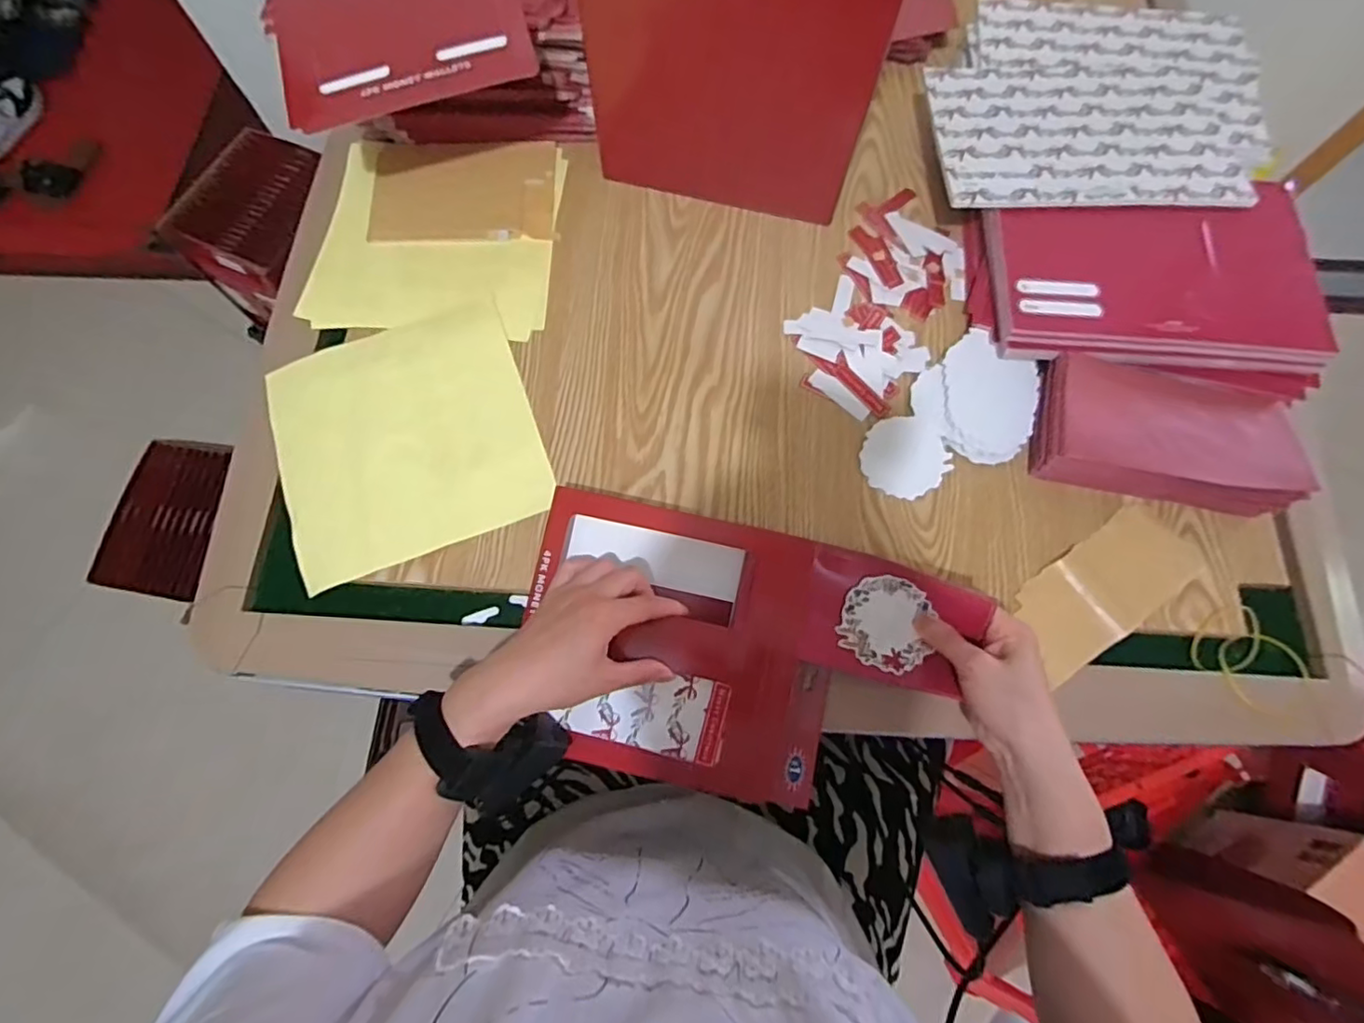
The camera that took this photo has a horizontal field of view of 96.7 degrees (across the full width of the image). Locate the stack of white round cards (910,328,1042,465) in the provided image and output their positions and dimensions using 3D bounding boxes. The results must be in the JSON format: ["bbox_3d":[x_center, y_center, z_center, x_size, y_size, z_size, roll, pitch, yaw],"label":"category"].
[{"bbox_3d":[0.255,-0.097,0.517,0.097,0.019,0.105,38,76,10],"label":"stack of white round cards"}]

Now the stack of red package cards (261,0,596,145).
[{"bbox_3d":[-0.227,-0.455,0.579,0.263,0.125,0.295,-16,73,-6],"label":"stack of red package cards"}]

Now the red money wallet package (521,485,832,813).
[{"bbox_3d":[-0.004,0.094,0.439,0.219,0.026,0.185,12,76,7],"label":"red money wallet package"}]

